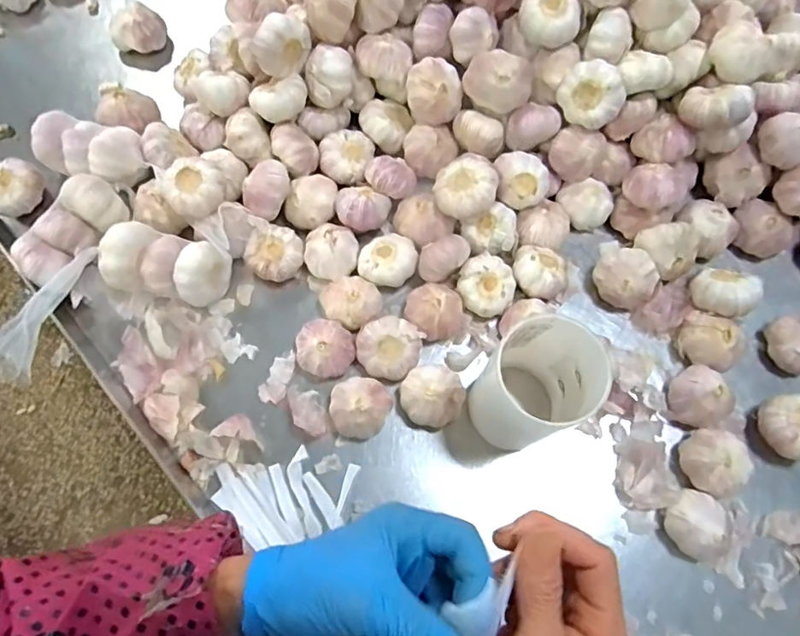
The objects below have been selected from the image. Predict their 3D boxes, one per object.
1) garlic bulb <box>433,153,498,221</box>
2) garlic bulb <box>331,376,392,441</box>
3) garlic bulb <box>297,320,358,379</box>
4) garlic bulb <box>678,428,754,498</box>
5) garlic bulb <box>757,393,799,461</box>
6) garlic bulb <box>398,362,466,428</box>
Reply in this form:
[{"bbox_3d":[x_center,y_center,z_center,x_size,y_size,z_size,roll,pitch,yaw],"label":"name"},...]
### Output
[{"bbox_3d":[0.066,-0.130,0.560,0.060,0.039,0.058,0,72,-1],"label":"garlic bulb"},{"bbox_3d":[-0.038,0.084,0.519,0.053,0.042,0.056,0,72,-1],"label":"garlic bulb"},{"bbox_3d":[-0.072,0.030,0.540,0.055,0.042,0.055,0,72,-1],"label":"garlic bulb"},{"bbox_3d":[0.286,0.131,0.505,0.051,0.037,0.056,0,72,-1],"label":"garlic bulb"},{"bbox_3d":[0.365,0.103,0.521,0.052,0.042,0.058,-2,72,-1],"label":"garlic bulb"},{"bbox_3d":[0.030,0.074,0.524,0.055,0.048,0.058,0,72,-1],"label":"garlic bulb"}]

